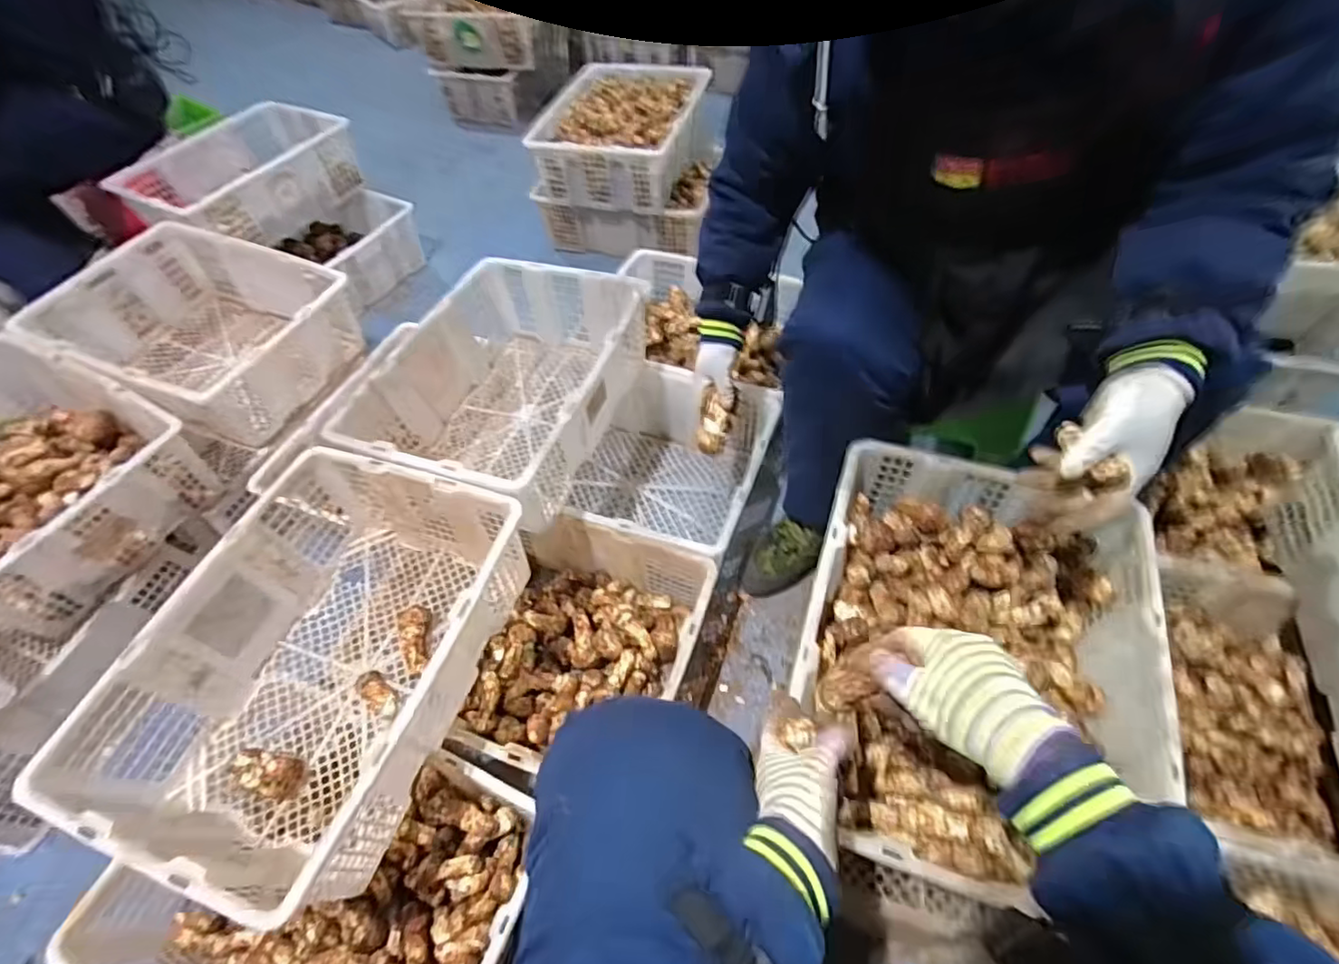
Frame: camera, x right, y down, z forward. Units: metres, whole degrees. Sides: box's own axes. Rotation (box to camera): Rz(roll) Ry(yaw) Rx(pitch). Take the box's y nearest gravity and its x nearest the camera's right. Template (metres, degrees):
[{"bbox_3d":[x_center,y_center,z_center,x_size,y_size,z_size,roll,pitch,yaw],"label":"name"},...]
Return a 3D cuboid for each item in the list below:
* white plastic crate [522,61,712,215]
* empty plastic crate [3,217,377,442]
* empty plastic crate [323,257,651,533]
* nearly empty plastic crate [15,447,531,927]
[{"bbox_3d":[-0.112,-0.928,1.576,0.385,0.161,0.539,10,55,12],"label":"white plastic crate"},{"bbox_3d":[-0.902,-0.291,1.166,0.486,0.196,0.387,20,58,18],"label":"empty plastic crate"},{"bbox_3d":[-0.295,-0.169,1.025,0.402,0.186,0.503,14,56,14],"label":"empty plastic crate"},{"bbox_3d":[-0.425,0.228,0.762,0.369,0.202,0.482,12,55,13],"label":"nearly empty plastic crate"}]

